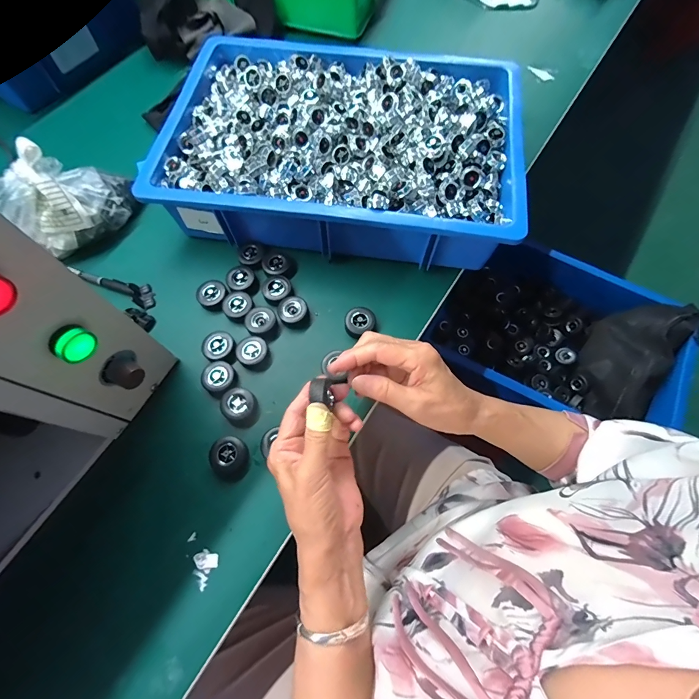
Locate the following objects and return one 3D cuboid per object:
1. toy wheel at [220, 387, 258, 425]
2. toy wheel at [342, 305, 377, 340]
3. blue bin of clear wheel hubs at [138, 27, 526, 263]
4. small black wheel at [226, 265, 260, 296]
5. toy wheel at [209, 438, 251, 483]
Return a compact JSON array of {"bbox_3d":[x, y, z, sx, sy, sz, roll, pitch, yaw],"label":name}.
[{"bbox_3d":[-0.124,0.064,0.402,0.036,0.015,0.042,-43,75,-12],"label":"toy wheel"},{"bbox_3d":[0.012,-0.034,0.439,0.039,0.017,0.031,-32,73,-9],"label":"toy wheel"},{"bbox_3d":[-0.013,-0.285,0.479,0.459,0.104,0.323,9,70,2],"label":"blue bin of clear wheel hubs"},{"bbox_3d":[-0.139,-0.088,0.465,0.036,0.019,0.040,-41,75,-12],"label":"small black wheel"},{"bbox_3d":[-0.126,0.116,0.377,0.037,0.015,0.044,-21,71,-6],"label":"toy wheel"}]

